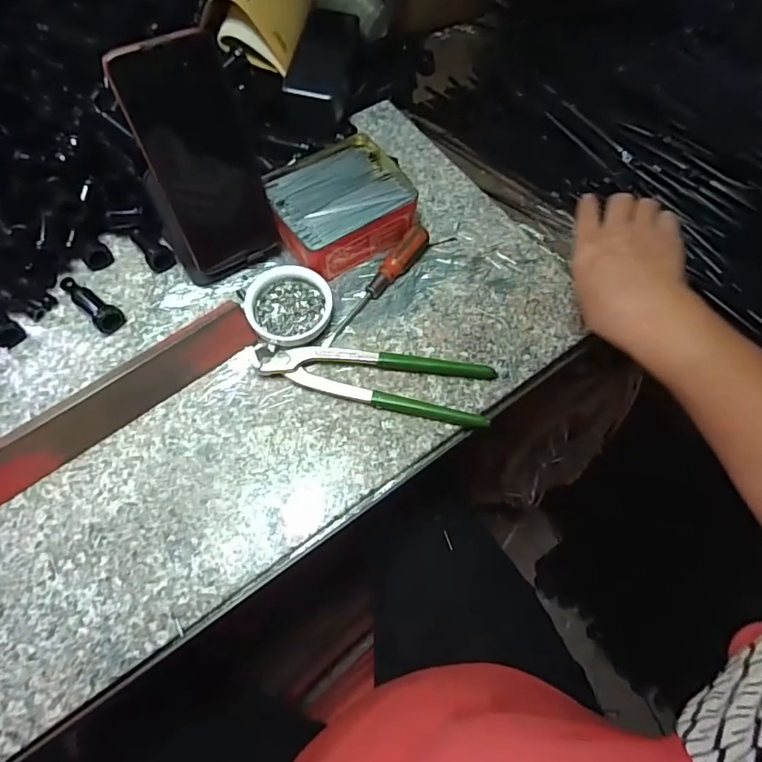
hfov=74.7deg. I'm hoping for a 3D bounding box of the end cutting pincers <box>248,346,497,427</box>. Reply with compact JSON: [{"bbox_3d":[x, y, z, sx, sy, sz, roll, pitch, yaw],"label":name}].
[{"bbox_3d":[-0.004,-0.008,0.414,0.191,0.017,0.056,13,67,3],"label":"end cutting pincers"}]

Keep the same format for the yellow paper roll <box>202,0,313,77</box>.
[{"bbox_3d":[-0.116,-0.409,0.516,0.078,0.066,0.217,7,66,1],"label":"yellow paper roll"}]

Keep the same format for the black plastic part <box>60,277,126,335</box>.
[{"bbox_3d":[-0.252,-0.071,0.431,0.071,0.018,0.022,40,71,14],"label":"black plastic part"}]

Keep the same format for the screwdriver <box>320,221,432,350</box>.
[{"bbox_3d":[-0.002,-0.085,0.446,0.019,0.022,0.142,34,69,12],"label":"screwdriver"}]

